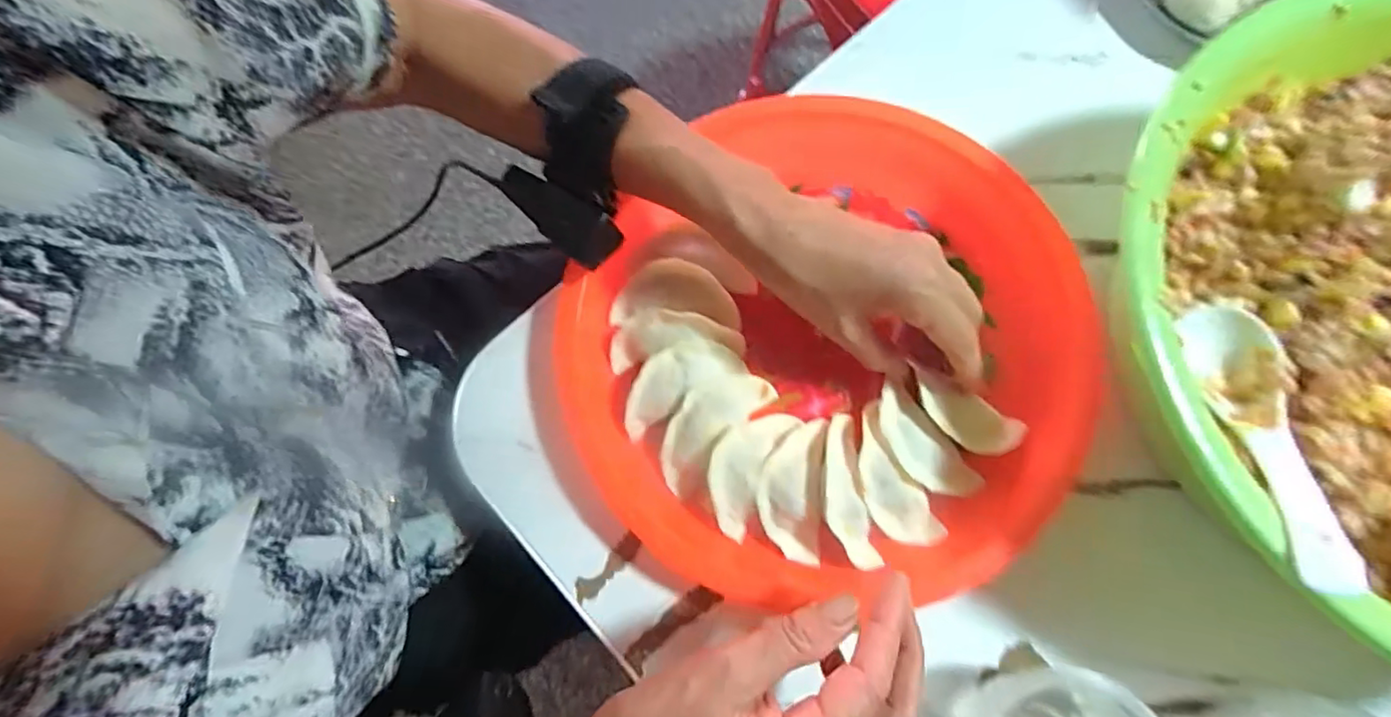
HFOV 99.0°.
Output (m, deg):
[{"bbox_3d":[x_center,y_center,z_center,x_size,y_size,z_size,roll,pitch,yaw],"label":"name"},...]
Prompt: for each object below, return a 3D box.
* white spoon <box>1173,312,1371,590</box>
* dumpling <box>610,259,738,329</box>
[{"bbox_3d":[0.250,0.033,0.260,0.031,0.020,0.134,9,53,4],"label":"white spoon"},{"bbox_3d":[-0.012,-0.039,0.349,0.075,0.021,0.037,1,76,2],"label":"dumpling"}]

